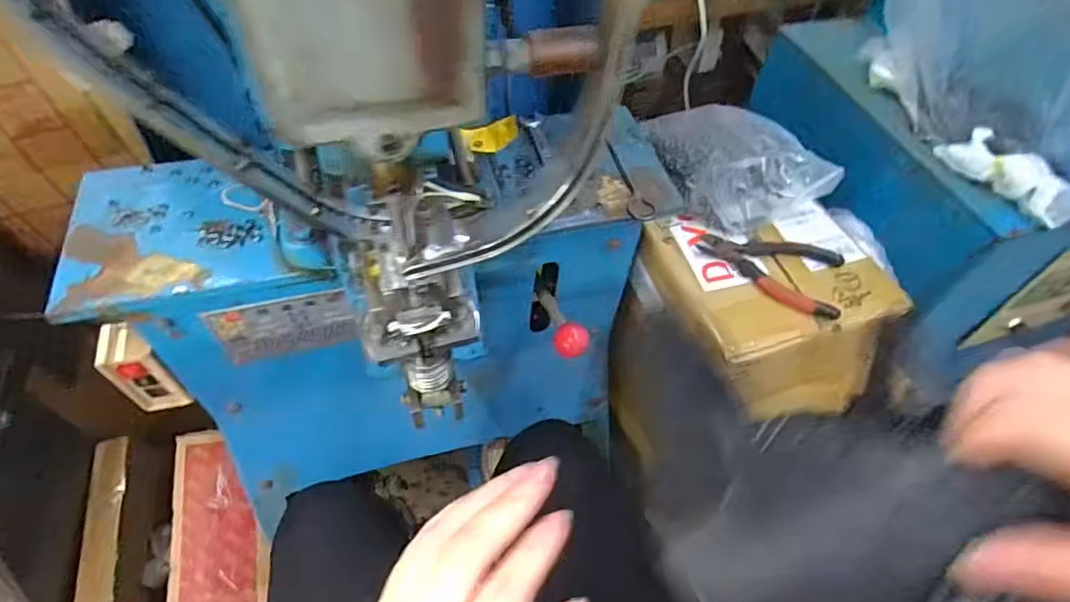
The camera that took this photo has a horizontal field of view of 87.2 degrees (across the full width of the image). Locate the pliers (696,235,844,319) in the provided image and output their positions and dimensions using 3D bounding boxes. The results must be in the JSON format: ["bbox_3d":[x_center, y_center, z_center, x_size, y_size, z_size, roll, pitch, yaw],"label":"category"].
[{"bbox_3d":[0.253,-0.040,0.606,0.149,0.020,0.090,20,55,11],"label":"pliers"}]

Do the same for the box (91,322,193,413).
[{"bbox_3d":[-0.403,0.071,0.587,0.051,0.110,0.045,-13,56,-13],"label":"box"}]

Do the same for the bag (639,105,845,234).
[{"bbox_3d":[0.223,-0.165,0.661,0.153,0.072,0.194,-20,57,-17],"label":"bag"}]

